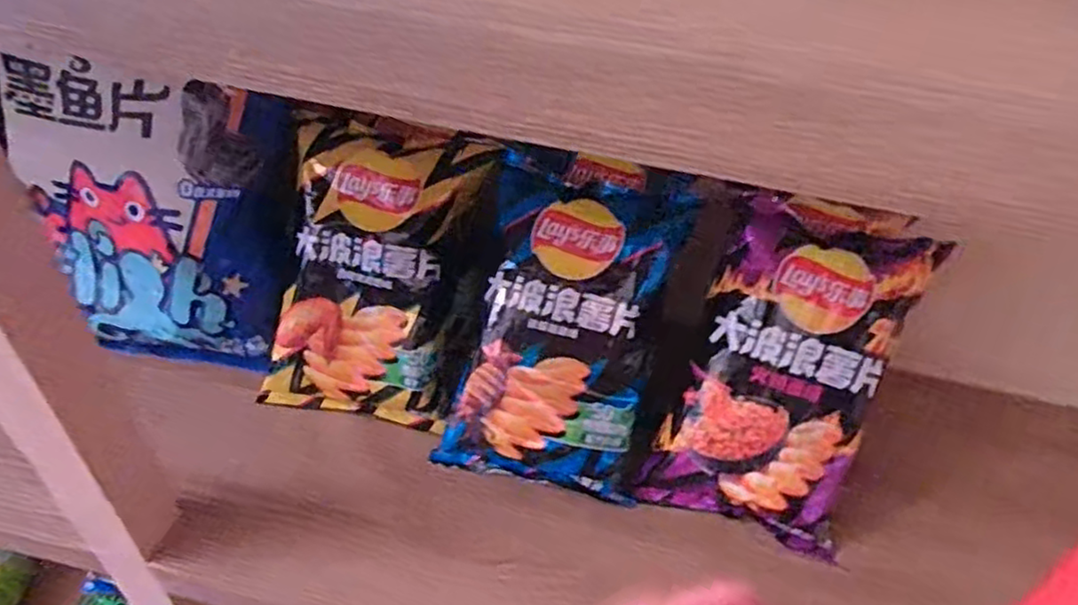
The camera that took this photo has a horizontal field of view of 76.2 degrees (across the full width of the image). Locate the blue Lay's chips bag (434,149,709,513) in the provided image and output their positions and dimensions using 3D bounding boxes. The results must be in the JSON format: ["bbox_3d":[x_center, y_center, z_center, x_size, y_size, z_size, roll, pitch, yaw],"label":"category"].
[{"bbox_3d":[0.021,0.012,0.435,0.135,0.220,0.046,14,5,1],"label":"blue Lay's chips bag"}]

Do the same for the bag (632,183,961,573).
[{"bbox_3d":[0.151,0.036,0.427,0.131,0.220,0.058,18,6,7],"label":"bag"}]

